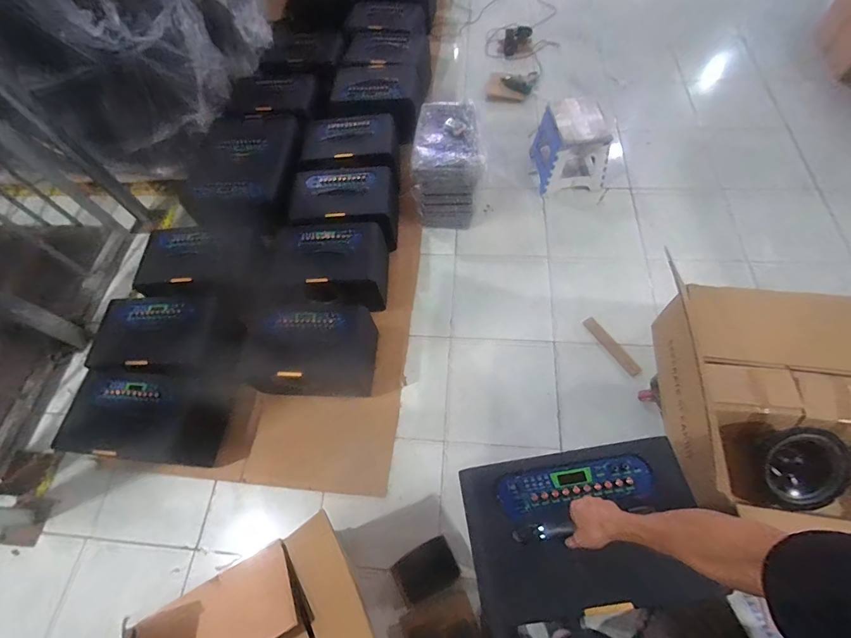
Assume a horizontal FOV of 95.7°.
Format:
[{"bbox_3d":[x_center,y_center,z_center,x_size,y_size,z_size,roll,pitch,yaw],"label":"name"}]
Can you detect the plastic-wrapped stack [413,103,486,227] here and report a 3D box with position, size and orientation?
[{"bbox_3d":[0.109,-0.678,1.724,0.289,0.338,0.410,2,63,6],"label":"plastic-wrapped stack"}]

